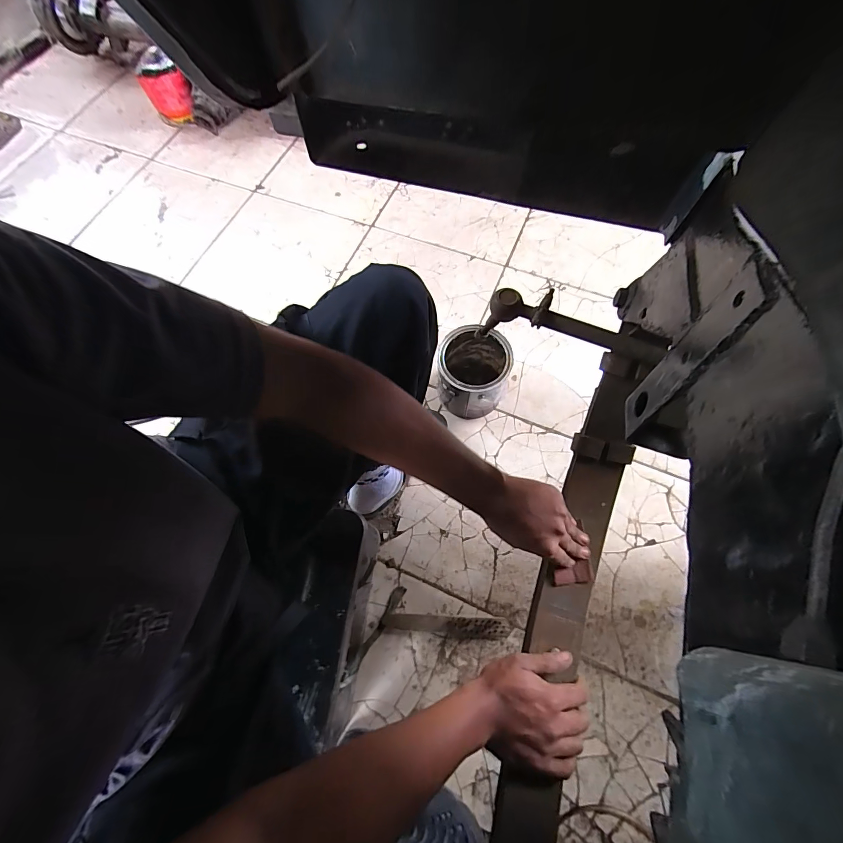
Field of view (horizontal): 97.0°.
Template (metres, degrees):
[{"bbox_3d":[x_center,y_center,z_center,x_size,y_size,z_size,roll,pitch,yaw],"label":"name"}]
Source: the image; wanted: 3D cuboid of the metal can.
[{"bbox_3d":[0.114,-0.099,0.821,0.149,0.164,0.156,-1,69,2],"label":"metal can"}]

